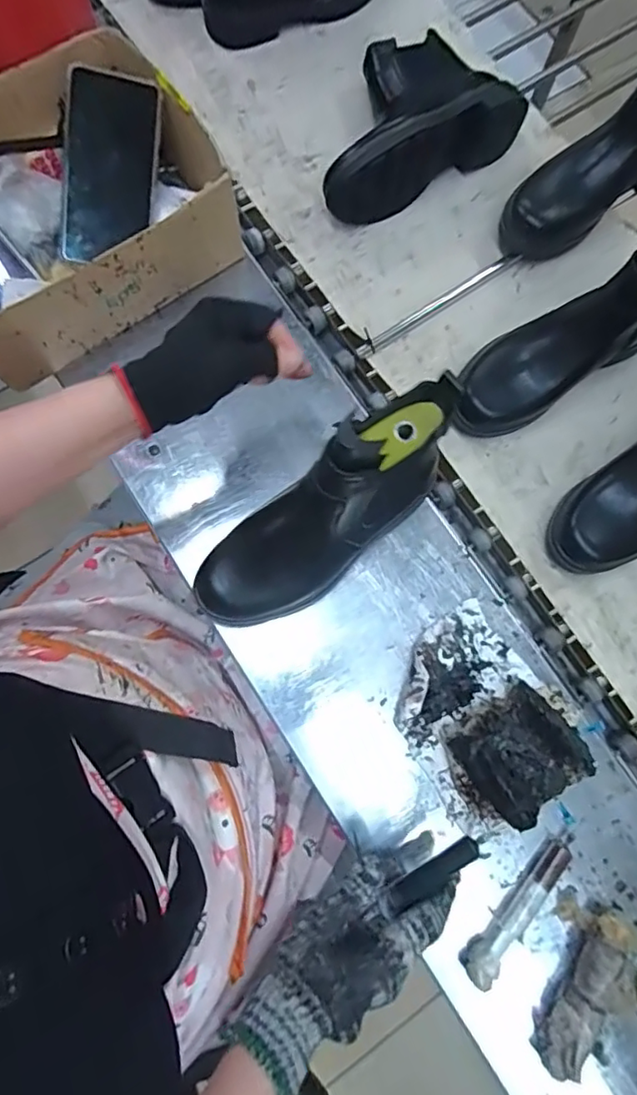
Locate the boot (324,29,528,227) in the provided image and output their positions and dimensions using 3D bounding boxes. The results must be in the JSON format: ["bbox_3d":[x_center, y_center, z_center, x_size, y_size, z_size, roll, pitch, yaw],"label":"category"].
[{"bbox_3d":[0.085,-0.463,0.611,0.233,0.095,0.147,-31,82,-6],"label":"boot"}]

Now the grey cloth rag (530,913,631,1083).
[{"bbox_3d":[0.209,0.348,0.451,0.032,0.033,0.116,32,80,7],"label":"grey cloth rag"}]

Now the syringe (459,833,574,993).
[{"bbox_3d":[0.165,0.290,0.466,0.024,0.023,0.132,44,81,9],"label":"syringe"}]

